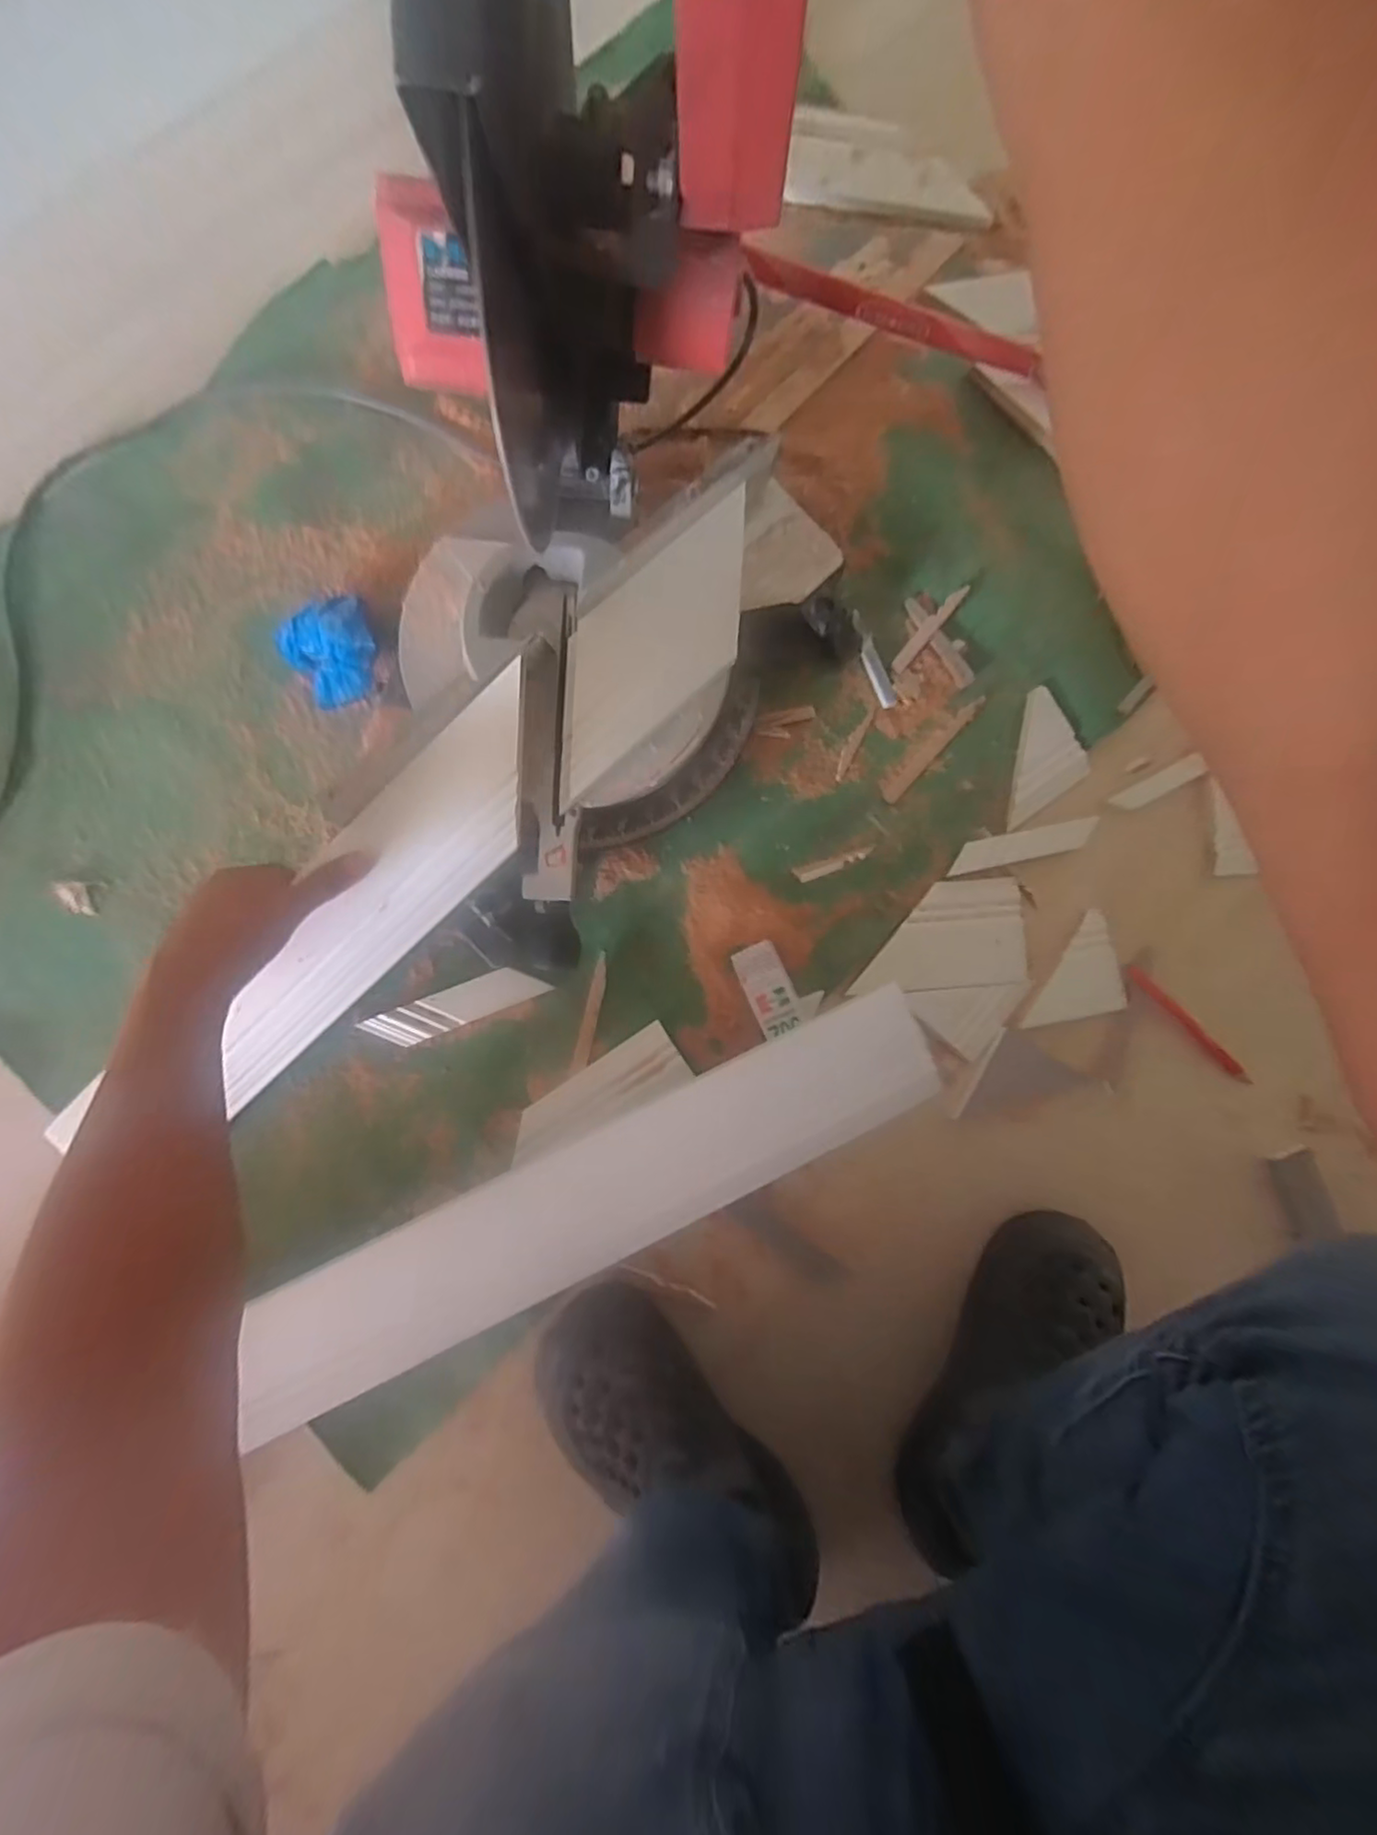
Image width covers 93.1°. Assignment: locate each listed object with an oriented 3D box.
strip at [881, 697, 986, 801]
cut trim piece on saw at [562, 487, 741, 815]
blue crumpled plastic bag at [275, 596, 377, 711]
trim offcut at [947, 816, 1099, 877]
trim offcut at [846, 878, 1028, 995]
[{"bbox_3d":[0.230,-0.162,0.619,0.019,0.007,0.132,44,86,-1],"label":"strip"},{"bbox_3d":[-0.030,-0.210,0.510,0.243,0.023,0.096,-42,90,-6],"label":"cut trim piece on saw"},{"bbox_3d":[-0.302,-0.227,0.564,0.079,0.053,0.080,-36,90,-4],"label":"blue crumpled plastic bag"},{"bbox_3d":[0.313,-0.067,0.610,0.135,0.014,0.028,-12,88,-4],"label":"trim offcut"},{"bbox_3d":[0.232,0.017,0.601,0.156,0.015,0.097,-4,88,-3],"label":"trim offcut"}]

